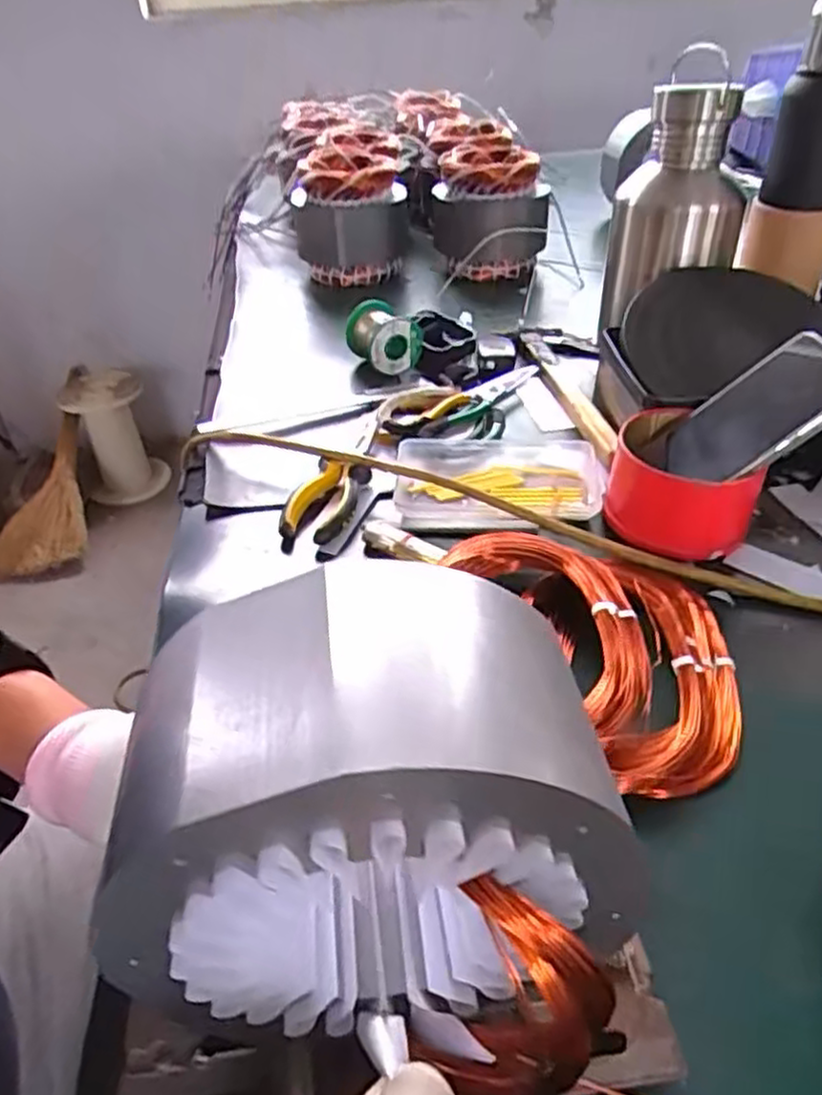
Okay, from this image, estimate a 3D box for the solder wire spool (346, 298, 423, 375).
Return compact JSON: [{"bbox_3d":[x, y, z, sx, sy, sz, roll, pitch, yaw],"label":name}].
[{"bbox_3d":[-0.029,-0.216,0.775,0.059,0.055,0.073,-20,41,-20],"label":"solder wire spool"}]

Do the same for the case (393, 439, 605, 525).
[{"bbox_3d":[0.069,-0.055,0.593,0.162,0.029,0.084,2,38,7],"label":"case"}]

